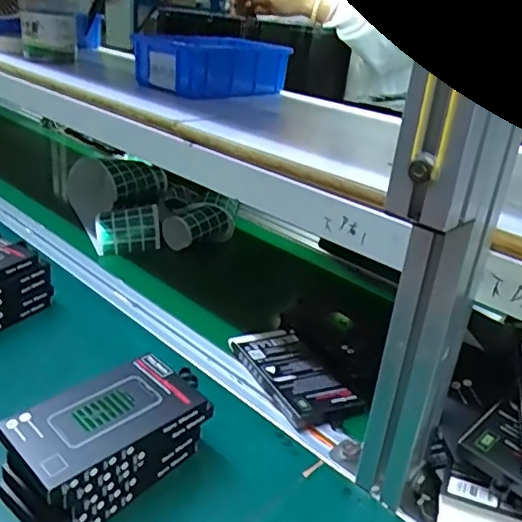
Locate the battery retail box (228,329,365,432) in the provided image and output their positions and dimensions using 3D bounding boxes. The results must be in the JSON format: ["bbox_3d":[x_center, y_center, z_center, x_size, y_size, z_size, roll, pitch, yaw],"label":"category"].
[{"bbox_3d":[0.030,0.117,0.580,0.075,0.019,0.152,-10,30,-28],"label":"battery retail box"}]

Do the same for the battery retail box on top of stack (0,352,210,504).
[{"bbox_3d":[-0.115,0.117,0.423,0.075,0.019,0.137,26,31,36],"label":"battery retail box on top of stack"}]

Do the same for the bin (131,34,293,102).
[{"bbox_3d":[-0.067,-0.266,0.756,0.137,0.063,0.167,21,30,29],"label":"bin"}]

